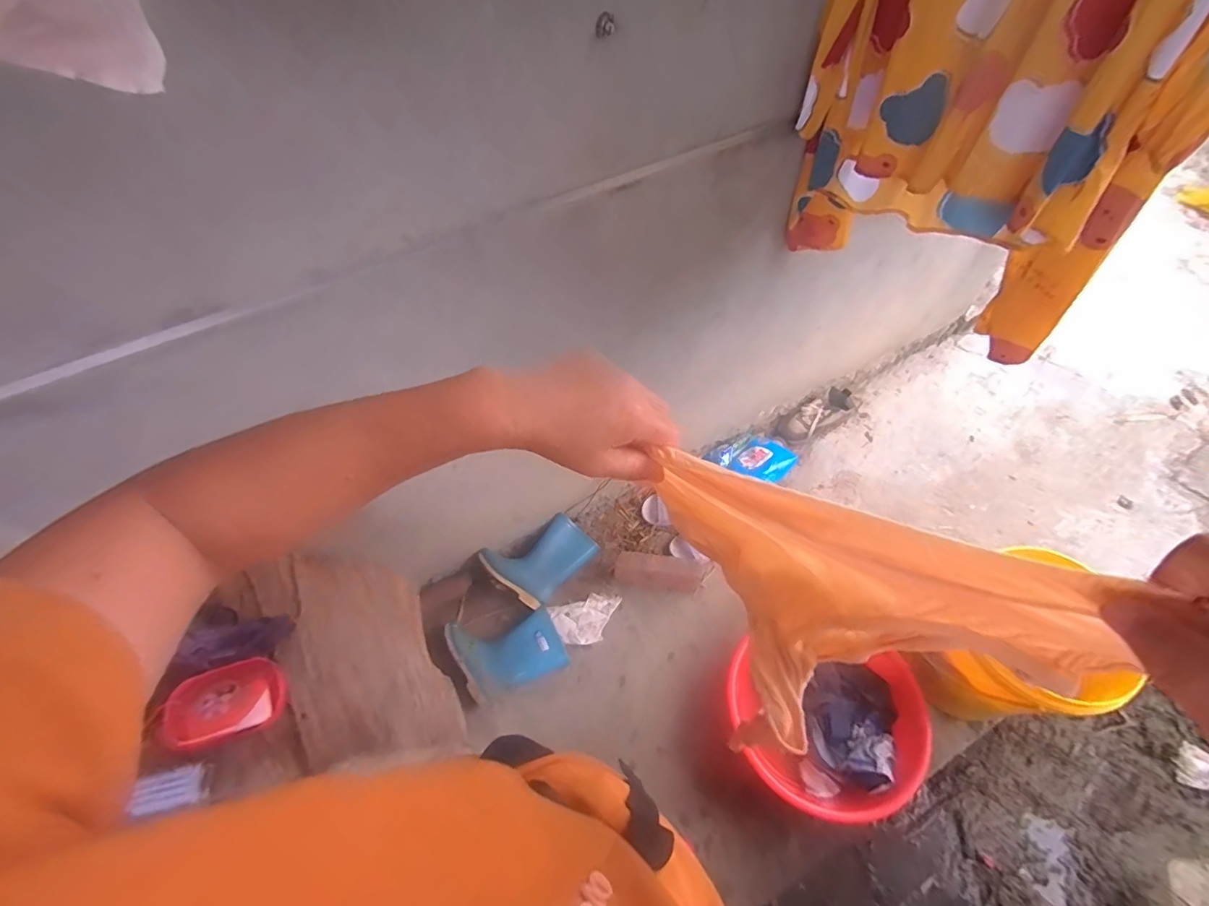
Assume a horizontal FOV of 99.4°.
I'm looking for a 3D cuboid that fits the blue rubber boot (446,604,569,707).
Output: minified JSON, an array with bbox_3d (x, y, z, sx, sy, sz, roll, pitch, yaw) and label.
[{"bbox_3d":[-0.239,0.478,1.272,0.243,0.087,0.198,-24,57,-11],"label":"blue rubber boot"}]

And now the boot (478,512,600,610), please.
[{"bbox_3d":[-0.173,0.280,1.392,0.206,0.079,0.250,37,66,26],"label":"boot"}]

